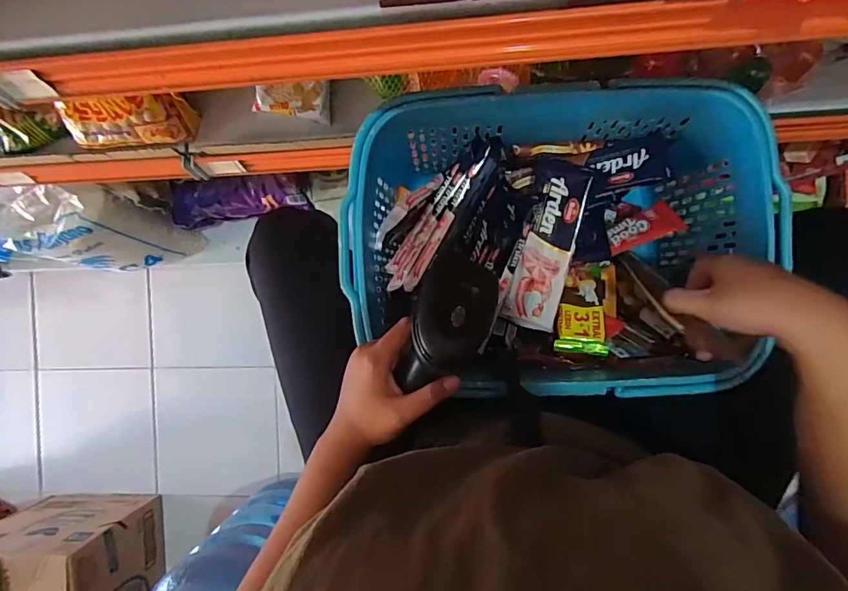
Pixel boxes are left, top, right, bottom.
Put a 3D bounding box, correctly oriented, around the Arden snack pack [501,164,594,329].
[{"bbox_3d":[0.129,-0.051,0.497,0.054,0.026,0.170,13,93,6],"label":"Arden snack pack"}]

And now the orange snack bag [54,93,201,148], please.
[{"bbox_3d":[-0.344,-0.207,0.549,0.145,0.069,0.048,0,57,1],"label":"orange snack bag"}]

